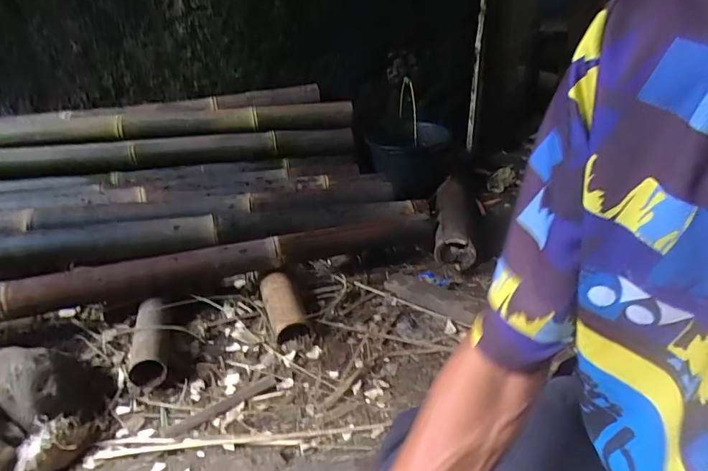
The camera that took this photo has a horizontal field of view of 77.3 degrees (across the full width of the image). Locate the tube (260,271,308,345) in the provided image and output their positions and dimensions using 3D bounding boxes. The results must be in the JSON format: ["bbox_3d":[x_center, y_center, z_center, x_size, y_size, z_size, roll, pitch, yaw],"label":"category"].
[{"bbox_3d":[-0.155,0.151,0.950,0.067,0.066,0.178,-14,32,-19],"label":"tube"}]

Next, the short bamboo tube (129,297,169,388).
[{"bbox_3d":[-0.384,0.189,0.831,0.068,0.051,0.186,-9,44,-12],"label":"short bamboo tube"}]

